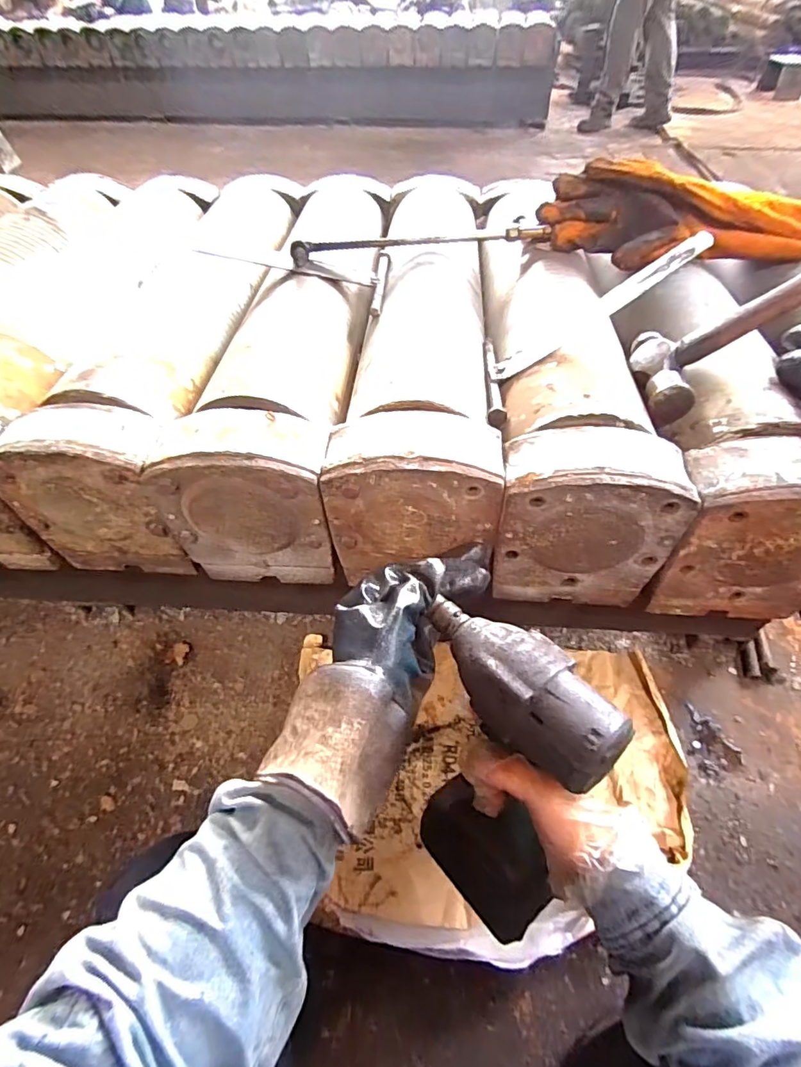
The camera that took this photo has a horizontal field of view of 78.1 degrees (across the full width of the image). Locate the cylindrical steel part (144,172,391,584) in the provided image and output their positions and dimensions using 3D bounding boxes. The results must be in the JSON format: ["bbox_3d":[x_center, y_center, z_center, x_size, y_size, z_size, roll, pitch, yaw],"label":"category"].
[{"bbox_3d":[-0.114,-0.286,0.691,0.151,0.168,0.705,4,52,4],"label":"cylindrical steel part"}]

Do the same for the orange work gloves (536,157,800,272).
[{"bbox_3d":[0.379,-0.408,0.629,0.378,0.078,0.123,-4,52,-3],"label":"orange work gloves"}]

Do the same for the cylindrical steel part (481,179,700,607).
[{"bbox_3d":[0.196,-0.255,0.668,0.157,0.176,0.696,4,52,3],"label":"cylindrical steel part"}]

